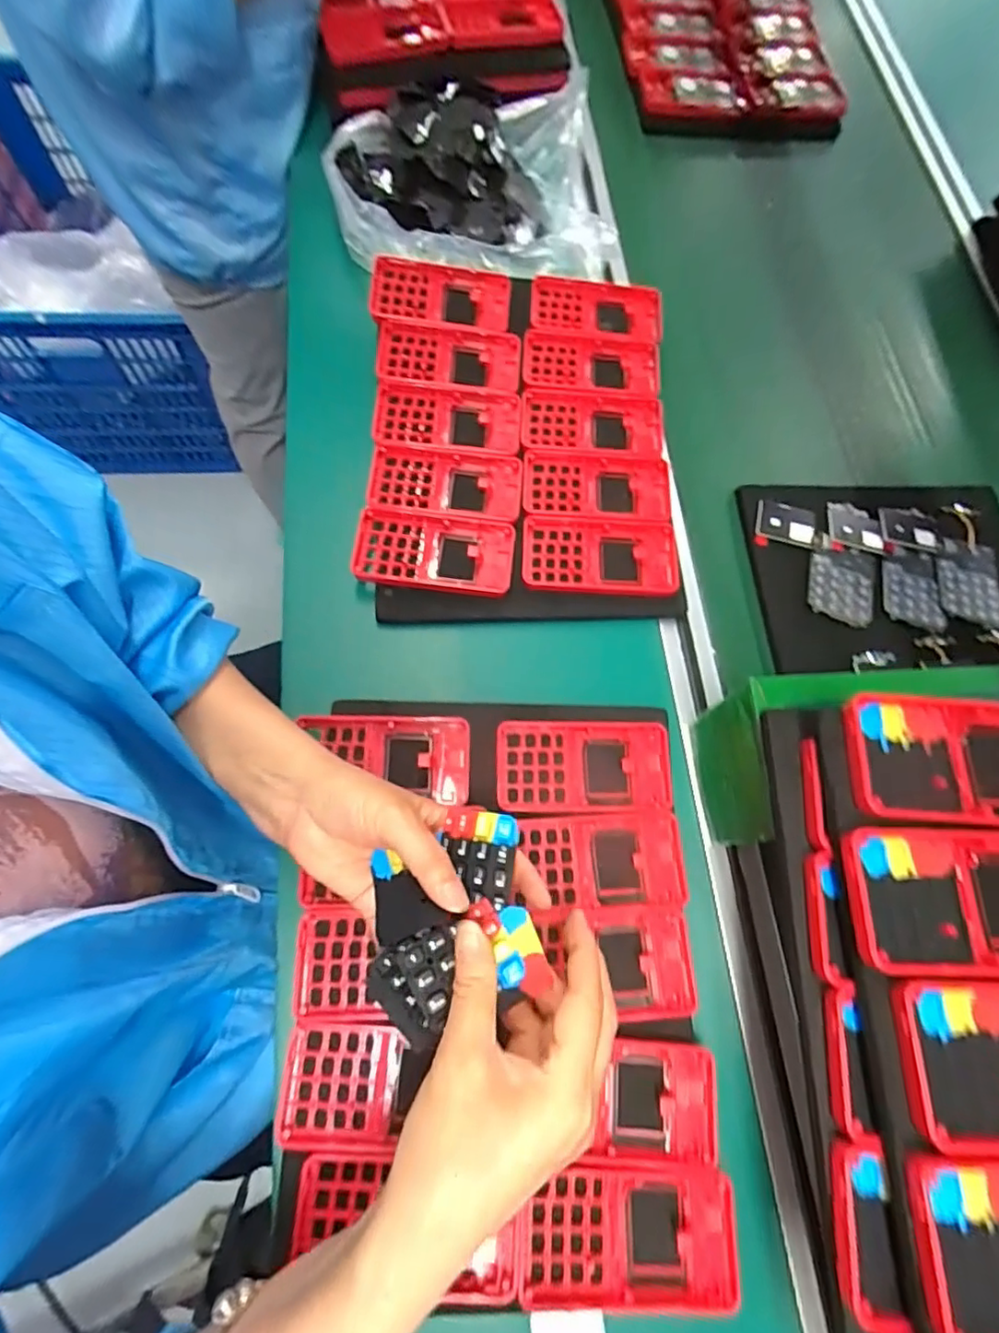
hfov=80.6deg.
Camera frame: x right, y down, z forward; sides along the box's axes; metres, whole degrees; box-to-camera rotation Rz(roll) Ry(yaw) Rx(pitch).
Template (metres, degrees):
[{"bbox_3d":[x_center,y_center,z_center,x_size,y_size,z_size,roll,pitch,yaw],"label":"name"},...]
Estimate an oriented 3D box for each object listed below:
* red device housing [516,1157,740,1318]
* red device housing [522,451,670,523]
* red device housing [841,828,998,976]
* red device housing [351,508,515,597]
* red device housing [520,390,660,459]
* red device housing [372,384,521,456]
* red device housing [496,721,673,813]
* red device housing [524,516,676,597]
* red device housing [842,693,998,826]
[{"bbox_3d":[0.072,0.314,0.329,0.119,0.018,0.066,3,70,-4],"label":"red device housing"},{"bbox_3d":[0.080,-0.147,0.482,0.119,0.009,0.062,4,70,-4],"label":"red device housing"},{"bbox_3d":[0.231,0.111,0.280,0.129,0.017,0.062,3,70,-4],"label":"red device housing"},{"bbox_3d":[-0.050,-0.089,0.455,0.119,0.018,0.061,7,70,-3],"label":"red device housing"},{"bbox_3d":[0.081,-0.204,0.508,0.122,0.018,0.064,3,70,-4],"label":"red device housing"},{"bbox_3d":[-0.044,-0.206,0.496,0.122,0.014,0.060,6,70,-3],"label":"red device housing"},{"bbox_3d":[0.059,0.069,0.411,0.121,0.008,0.061,1,71,-5],"label":"red device housing"},{"bbox_3d":[0.080,-0.088,0.463,0.122,0.011,0.064,4,70,-4],"label":"red device housing"},{"bbox_3d":[0.245,0.049,0.302,0.129,0.017,0.063,5,70,-3],"label":"red device housing"}]

